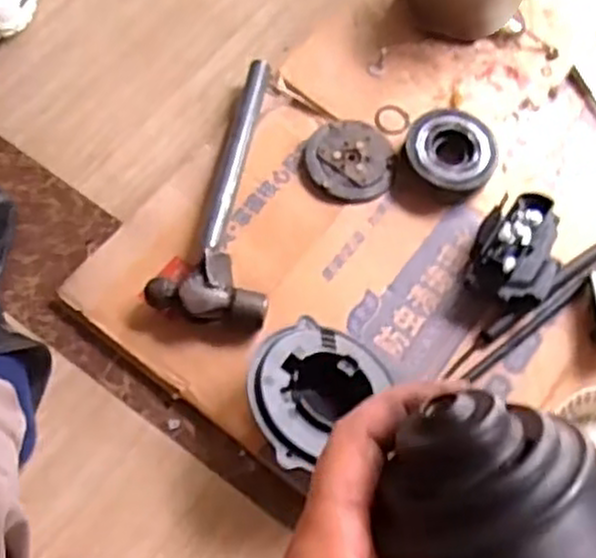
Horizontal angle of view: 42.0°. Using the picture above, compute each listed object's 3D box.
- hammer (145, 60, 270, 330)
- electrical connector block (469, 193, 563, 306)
[{"bbox_3d":[-0.082,-0.105,0.845,0.120,0.042,0.338,6,65,-2],"label":"hammer"},{"bbox_3d":[0.231,-0.025,0.817,0.089,0.068,0.119,28,66,8],"label":"electrical connector block"}]

